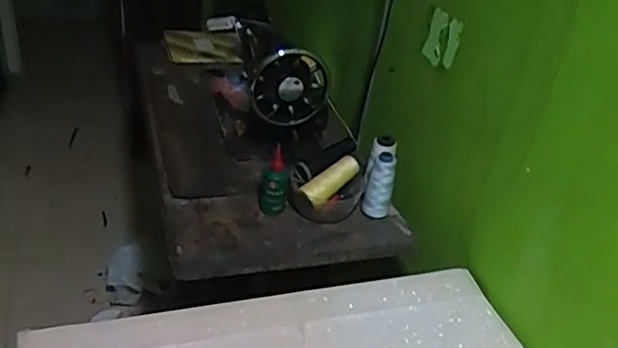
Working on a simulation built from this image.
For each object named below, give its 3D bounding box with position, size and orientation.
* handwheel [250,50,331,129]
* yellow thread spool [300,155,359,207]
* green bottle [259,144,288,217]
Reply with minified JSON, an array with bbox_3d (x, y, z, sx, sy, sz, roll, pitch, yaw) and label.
[{"bbox_3d":[-0.032,-0.147,0.998,0.131,0.126,0.034,-9,37,-25],"label":"handwheel"},{"bbox_3d":[0.035,0.012,0.972,0.034,0.038,0.121,31,51,33],"label":"yellow thread spool"},{"bbox_3d":[-0.056,0.009,0.950,0.042,0.114,0.040,-3,27,-29],"label":"green bottle"}]

